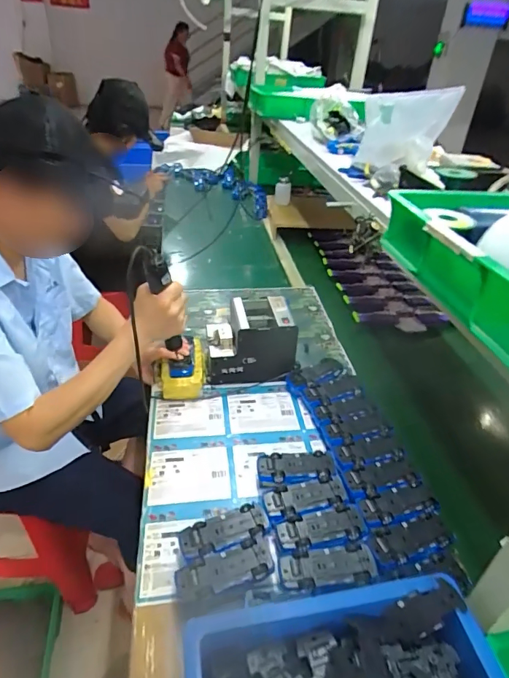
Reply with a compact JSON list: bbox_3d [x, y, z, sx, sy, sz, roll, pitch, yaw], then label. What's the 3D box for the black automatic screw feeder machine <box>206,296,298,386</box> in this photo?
[{"bbox_3d":[-0.010,0.002,0.939,0.181,0.144,0.141,-1,35,-4],"label":"black automatic screw feeder machine"}]

